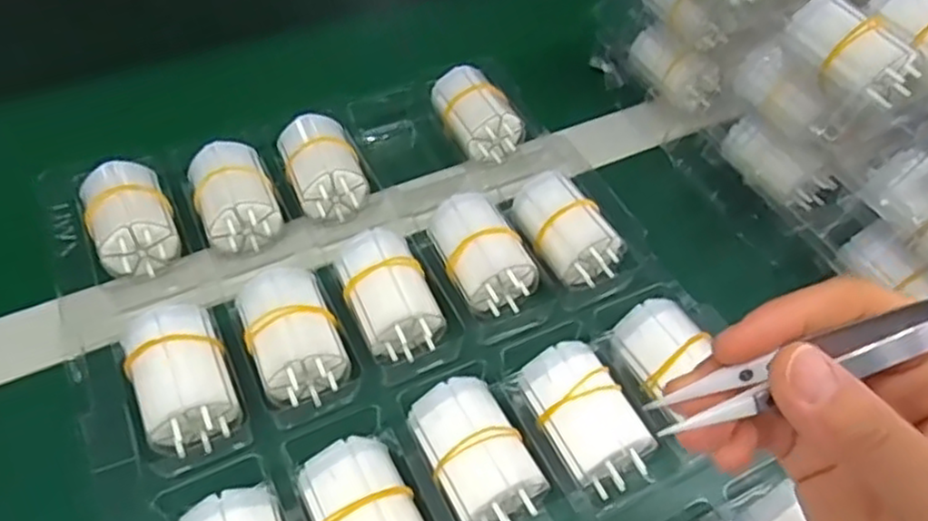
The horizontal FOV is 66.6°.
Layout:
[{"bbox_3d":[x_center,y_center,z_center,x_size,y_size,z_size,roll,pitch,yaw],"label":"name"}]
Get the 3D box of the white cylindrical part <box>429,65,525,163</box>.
[{"bbox_3d":[0.007,-0.092,0.433,0.038,0.030,0.059,-20,56,-19],"label":"white cylindrical part"}]

